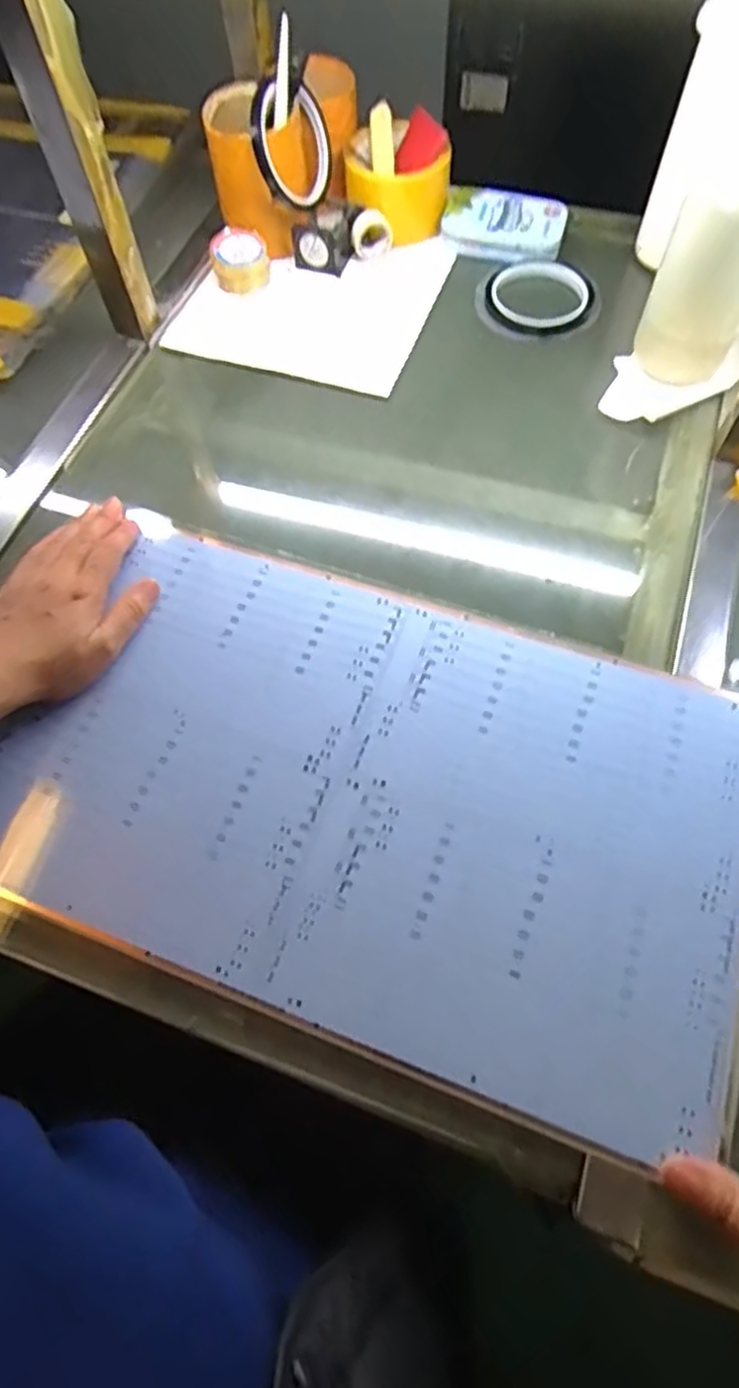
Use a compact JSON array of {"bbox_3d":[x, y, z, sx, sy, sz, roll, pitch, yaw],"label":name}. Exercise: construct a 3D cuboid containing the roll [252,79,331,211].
[{"bbox_3d":[-0.060,-0.449,0.554,0.025,0.097,0.081,25,67,13],"label":"roll"}]

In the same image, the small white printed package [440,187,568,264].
[{"bbox_3d":[0.122,-0.424,0.606,0.107,0.019,0.066,7,64,5],"label":"small white printed package"}]

